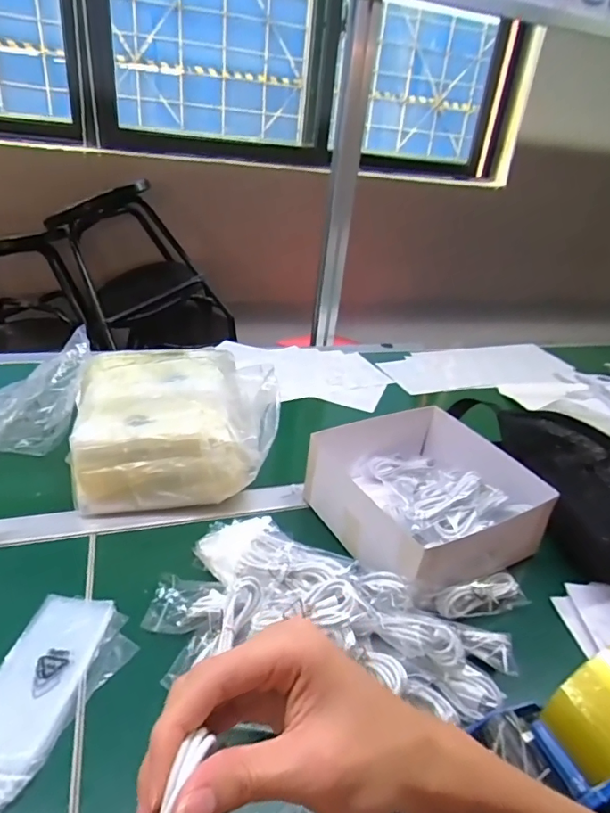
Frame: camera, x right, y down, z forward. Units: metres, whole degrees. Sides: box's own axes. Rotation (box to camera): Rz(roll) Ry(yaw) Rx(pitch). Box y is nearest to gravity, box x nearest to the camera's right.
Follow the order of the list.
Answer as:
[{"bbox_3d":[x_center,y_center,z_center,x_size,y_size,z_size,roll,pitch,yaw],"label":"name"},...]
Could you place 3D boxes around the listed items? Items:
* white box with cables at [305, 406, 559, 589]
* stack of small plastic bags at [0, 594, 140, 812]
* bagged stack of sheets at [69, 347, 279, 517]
[{"bbox_3d":[0.133,0.102,0.596,0.206,0.089,0.216,-11,34,-29],"label":"white box with cables"},{"bbox_3d":[-0.211,0.229,0.403,0.096,0.012,0.174,11,30,6],"label":"stack of small plastic bags"},{"bbox_3d":[-0.165,0.013,0.646,0.229,0.116,0.225,-3,31,-18],"label":"bagged stack of sheets"}]

